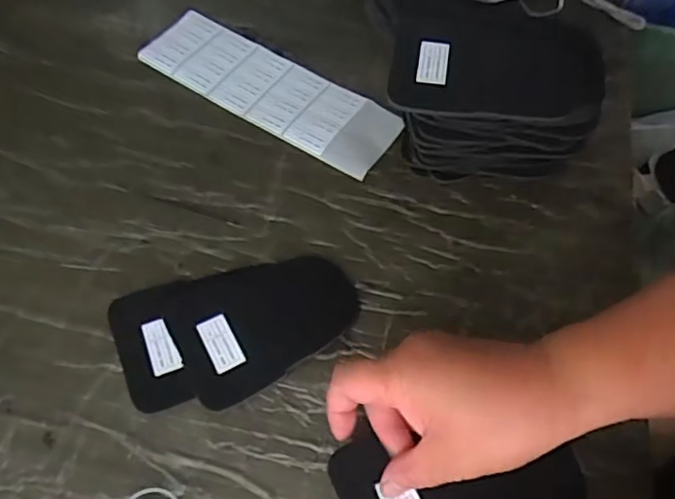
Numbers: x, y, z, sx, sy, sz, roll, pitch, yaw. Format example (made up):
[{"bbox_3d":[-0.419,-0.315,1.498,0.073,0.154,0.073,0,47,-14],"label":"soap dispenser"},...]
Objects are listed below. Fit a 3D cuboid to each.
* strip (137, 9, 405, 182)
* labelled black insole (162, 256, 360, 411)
[{"bbox_3d":[-0.062,-0.152,0.565,0.248,0.011,0.079,30,61,14],"label":"strip"},{"bbox_3d":[-0.052,0.046,0.446,0.134,0.009,0.094,-23,63,-17],"label":"labelled black insole"}]

